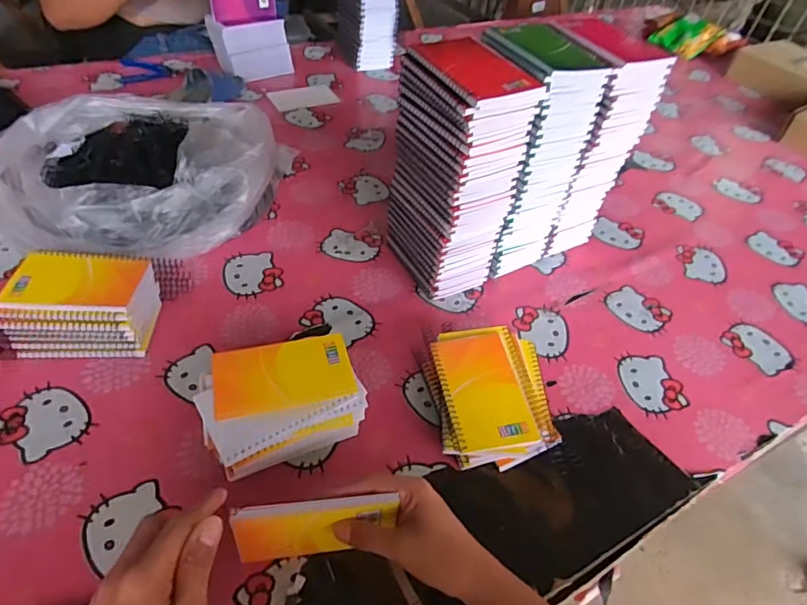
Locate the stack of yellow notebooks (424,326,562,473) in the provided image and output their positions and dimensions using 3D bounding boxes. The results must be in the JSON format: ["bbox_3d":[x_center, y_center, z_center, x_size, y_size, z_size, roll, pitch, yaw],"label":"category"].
[{"bbox_3d":[0.095,0.097,0.544,0.124,0.051,0.142,-2,46,-8],"label":"stack of yellow notebooks"}]

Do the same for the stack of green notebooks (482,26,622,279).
[{"bbox_3d":[0.143,-0.176,0.651,0.107,0.284,0.124,-25,54,-27],"label":"stack of green notebooks"}]

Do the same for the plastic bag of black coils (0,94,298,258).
[{"bbox_3d":[-0.360,-0.177,0.711,0.343,0.109,0.294,2,46,-5],"label":"plastic bag of black coils"}]

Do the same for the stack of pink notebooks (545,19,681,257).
[{"bbox_3d":[0.234,-0.202,0.686,0.106,0.283,0.118,-13,49,-18],"label":"stack of pink notebooks"}]

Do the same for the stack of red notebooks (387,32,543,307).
[{"bbox_3d":[0.063,-0.144,0.613,0.100,0.279,0.129,-20,51,-24],"label":"stack of red notebooks"}]

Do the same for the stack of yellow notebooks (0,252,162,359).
[{"bbox_3d":[-0.348,0.001,0.564,0.129,0.072,0.096,1,46,-5],"label":"stack of yellow notebooks"}]

